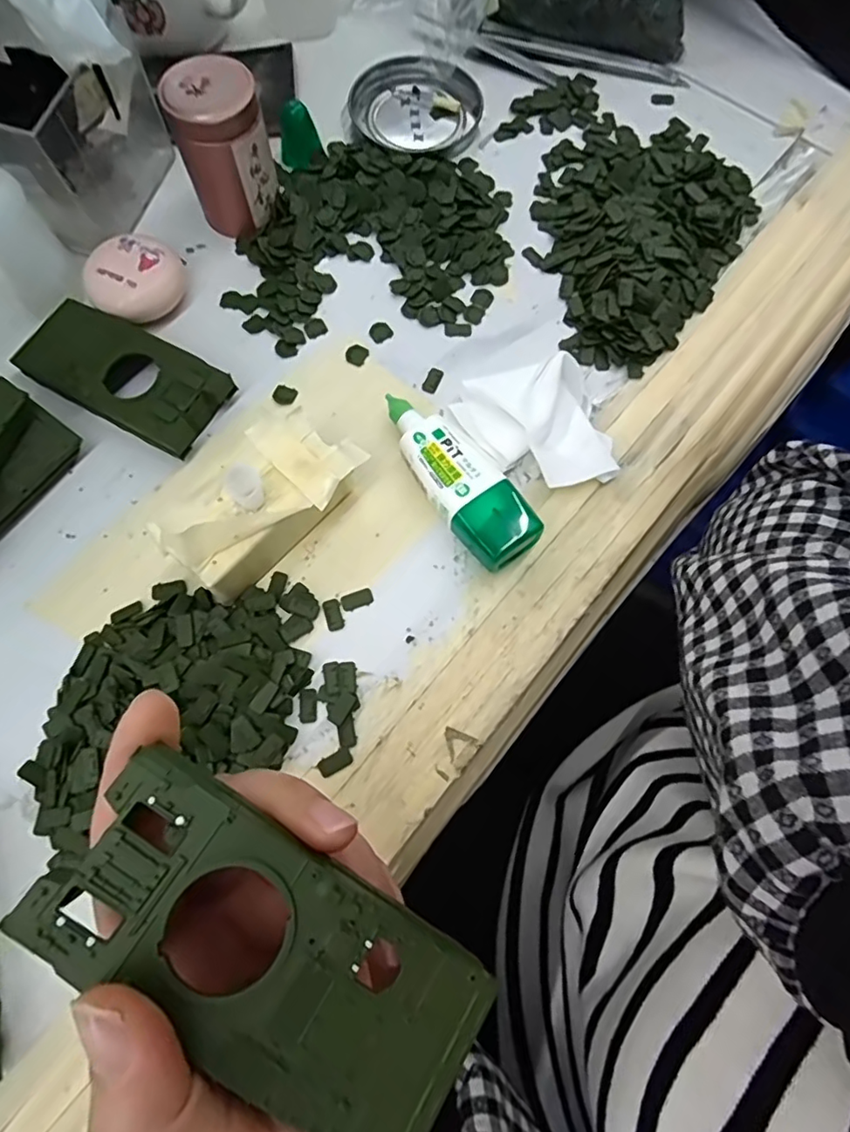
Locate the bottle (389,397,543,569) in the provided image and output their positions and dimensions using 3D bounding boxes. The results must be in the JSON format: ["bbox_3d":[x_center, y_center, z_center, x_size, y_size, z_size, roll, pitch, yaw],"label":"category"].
[{"bbox_3d":[0.012,-0.040,0.264,0.033,0.027,0.096,-34,77,-12],"label":"bottle"}]

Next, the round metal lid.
[{"bbox_3d":[-0.006,-0.289,0.356,0.076,0.015,0.076,1,72,-2],"label":"round metal lid"}]

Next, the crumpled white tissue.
[{"bbox_3d":[0.057,-0.070,0.275,0.057,0.023,0.077,-36,77,-12],"label":"crumpled white tissue"}]

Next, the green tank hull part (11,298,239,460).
[{"bbox_3d":[-0.149,-0.095,0.280,0.103,0.020,0.045,30,74,7],"label":"green tank hull part"}]

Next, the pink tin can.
[{"bbox_3d":[-0.103,-0.214,0.293,0.043,0.060,0.039,-17,74,-7],"label":"pink tin can"}]

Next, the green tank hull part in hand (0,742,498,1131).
[{"bbox_3d":[-0.036,0.090,0.134,0.101,0.015,0.045,37,74,-3],"label":"green tank hull part in hand"}]

